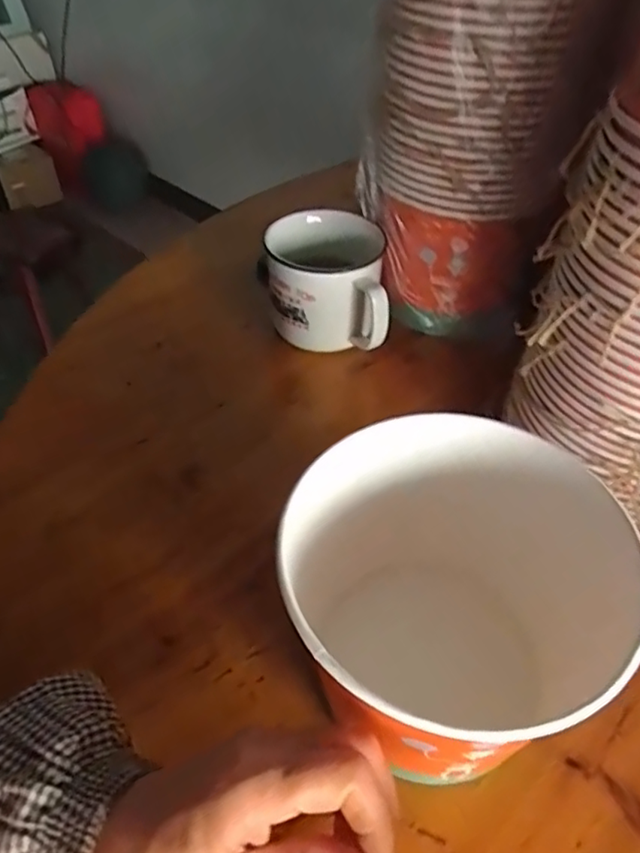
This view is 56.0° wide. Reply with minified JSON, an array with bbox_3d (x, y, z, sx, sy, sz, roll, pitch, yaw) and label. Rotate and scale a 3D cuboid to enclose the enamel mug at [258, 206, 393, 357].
[{"bbox_3d":[0.005,-0.128,0.549,0.106,0.087,0.113,-1,46,0],"label":"enamel mug"}]

